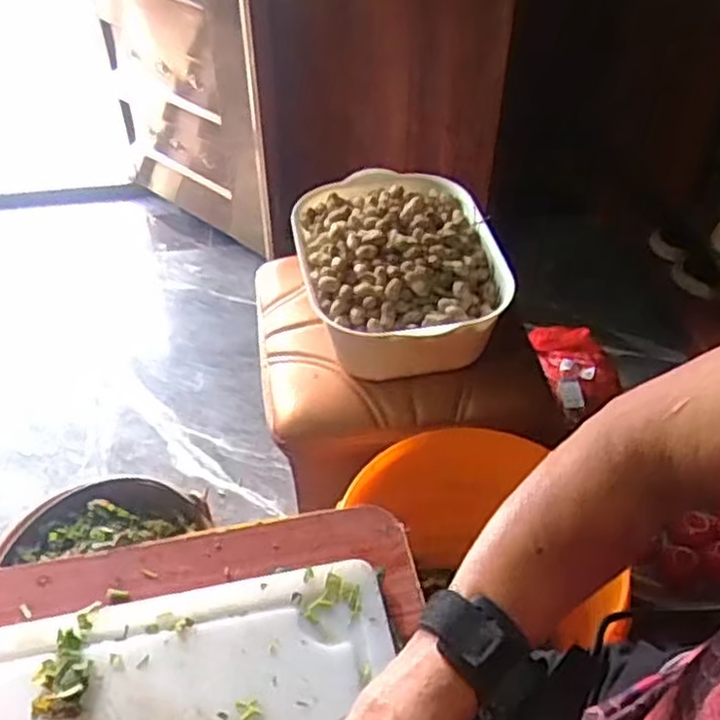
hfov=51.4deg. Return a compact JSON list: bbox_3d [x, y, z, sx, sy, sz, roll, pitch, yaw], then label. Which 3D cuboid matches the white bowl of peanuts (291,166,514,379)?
[{"bbox_3d":[0.048,-0.127,1.004,0.248,0.106,0.384,-6,45,-7],"label":"white bowl of peanuts"}]

